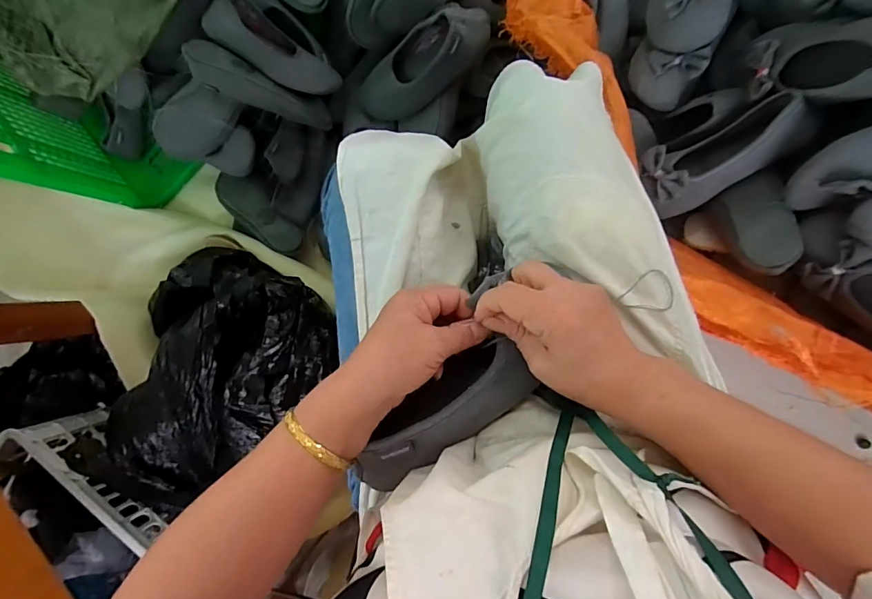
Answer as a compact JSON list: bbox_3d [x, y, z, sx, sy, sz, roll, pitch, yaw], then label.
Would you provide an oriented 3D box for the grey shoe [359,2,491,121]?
[{"bbox_3d":[-0.018,-0.368,0.698,0.238,0.088,0.097,-16,87,40],"label":"grey shoe"}]

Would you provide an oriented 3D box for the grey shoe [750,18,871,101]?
[{"bbox_3d":[0.457,-0.269,0.493,0.074,0.051,0.219,-59,38,5],"label":"grey shoe"}]

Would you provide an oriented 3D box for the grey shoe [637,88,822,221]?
[{"bbox_3d":[0.379,-0.186,0.567,0.208,0.046,0.093,-21,87,9],"label":"grey shoe"}]

